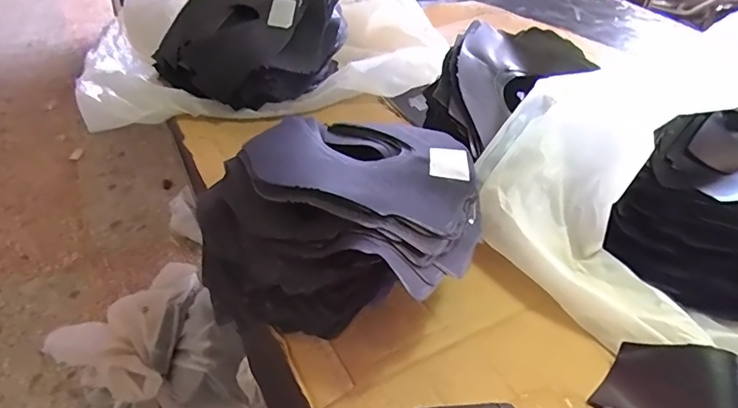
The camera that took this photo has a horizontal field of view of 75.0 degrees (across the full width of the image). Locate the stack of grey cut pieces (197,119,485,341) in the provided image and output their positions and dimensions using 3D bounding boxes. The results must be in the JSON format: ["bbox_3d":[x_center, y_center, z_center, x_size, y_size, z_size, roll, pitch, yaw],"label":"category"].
[{"bbox_3d":[-0.017,0.006,0.422,0.217,0.126,0.198,14,42,11],"label":"stack of grey cut pieces"}]

